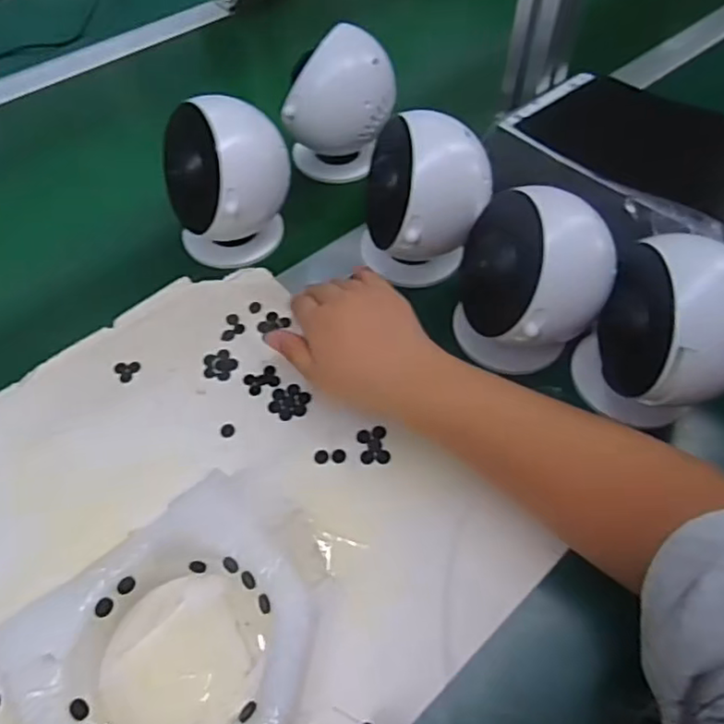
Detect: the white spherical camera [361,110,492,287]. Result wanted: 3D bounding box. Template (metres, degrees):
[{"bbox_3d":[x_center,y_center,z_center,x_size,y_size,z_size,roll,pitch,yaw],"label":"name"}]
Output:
[{"bbox_3d":[0.047,-0.119,0.471,0.095,0.120,0.090,4,54,4],"label":"white spherical camera"}]

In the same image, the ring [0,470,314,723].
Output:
[{"bbox_3d":[-0.090,0.153,0.328,0.153,0.041,0.135,-39,62,-24],"label":"ring"}]

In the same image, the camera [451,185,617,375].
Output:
[{"bbox_3d":[0.115,-0.047,0.418,0.096,0.119,0.087,12,55,9],"label":"camera"}]

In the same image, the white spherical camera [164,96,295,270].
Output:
[{"bbox_3d":[-0.107,-0.140,0.486,0.096,0.116,0.078,-7,54,-4],"label":"white spherical camera"}]

